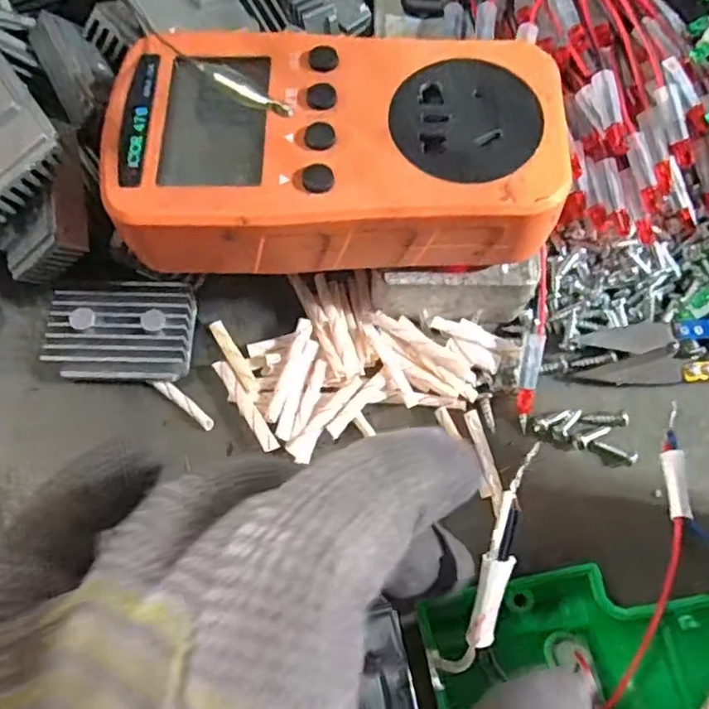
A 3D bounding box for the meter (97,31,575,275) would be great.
[{"bbox_3d":[-0.006,-0.060,0.186,0.123,0.025,0.067,-2,71,-2],"label":"meter"}]

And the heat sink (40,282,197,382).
[{"bbox_3d":[-0.078,-0.008,0.216,0.046,0.014,0.031,1,71,-1],"label":"heat sink"}]

